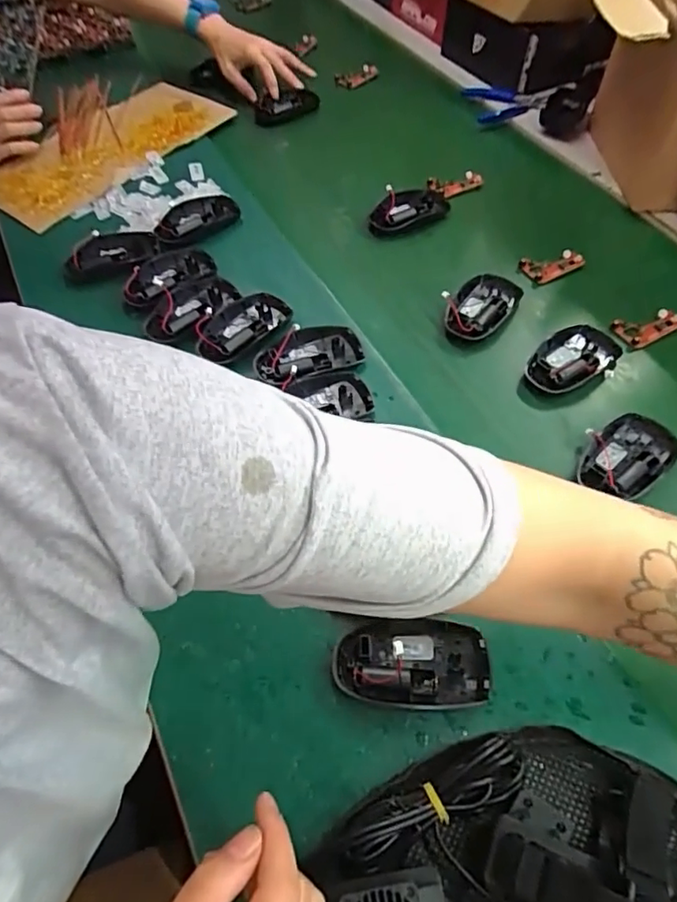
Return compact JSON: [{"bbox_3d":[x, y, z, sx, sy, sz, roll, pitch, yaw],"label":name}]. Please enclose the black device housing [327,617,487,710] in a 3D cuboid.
[{"bbox_3d":[0.049,0.146,0.388,0.103,0.020,0.055,0,55,1],"label":"black device housing"}]

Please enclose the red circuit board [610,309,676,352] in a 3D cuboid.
[{"bbox_3d":[0.315,-0.128,0.581,0.064,0.016,0.038,-21,57,-13],"label":"red circuit board"}]

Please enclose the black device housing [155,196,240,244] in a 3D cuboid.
[{"bbox_3d":[-0.168,-0.276,0.673,0.063,0.020,0.104,34,62,22],"label":"black device housing"}]

